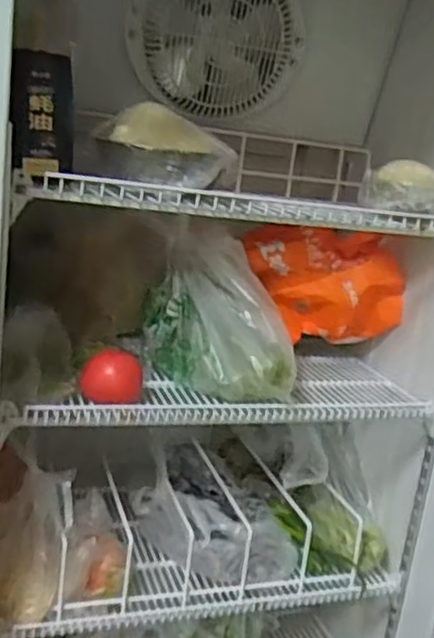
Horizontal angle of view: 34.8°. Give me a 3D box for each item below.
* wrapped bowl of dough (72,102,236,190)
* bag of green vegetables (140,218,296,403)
[{"bbox_3d":[-0.071,-0.185,0.741,0.134,0.073,0.118,16,18,29],"label":"wrapped bowl of dough"},{"bbox_3d":[0.014,-0.006,0.872,0.220,0.178,0.104,18,19,35],"label":"bag of green vegetables"}]

